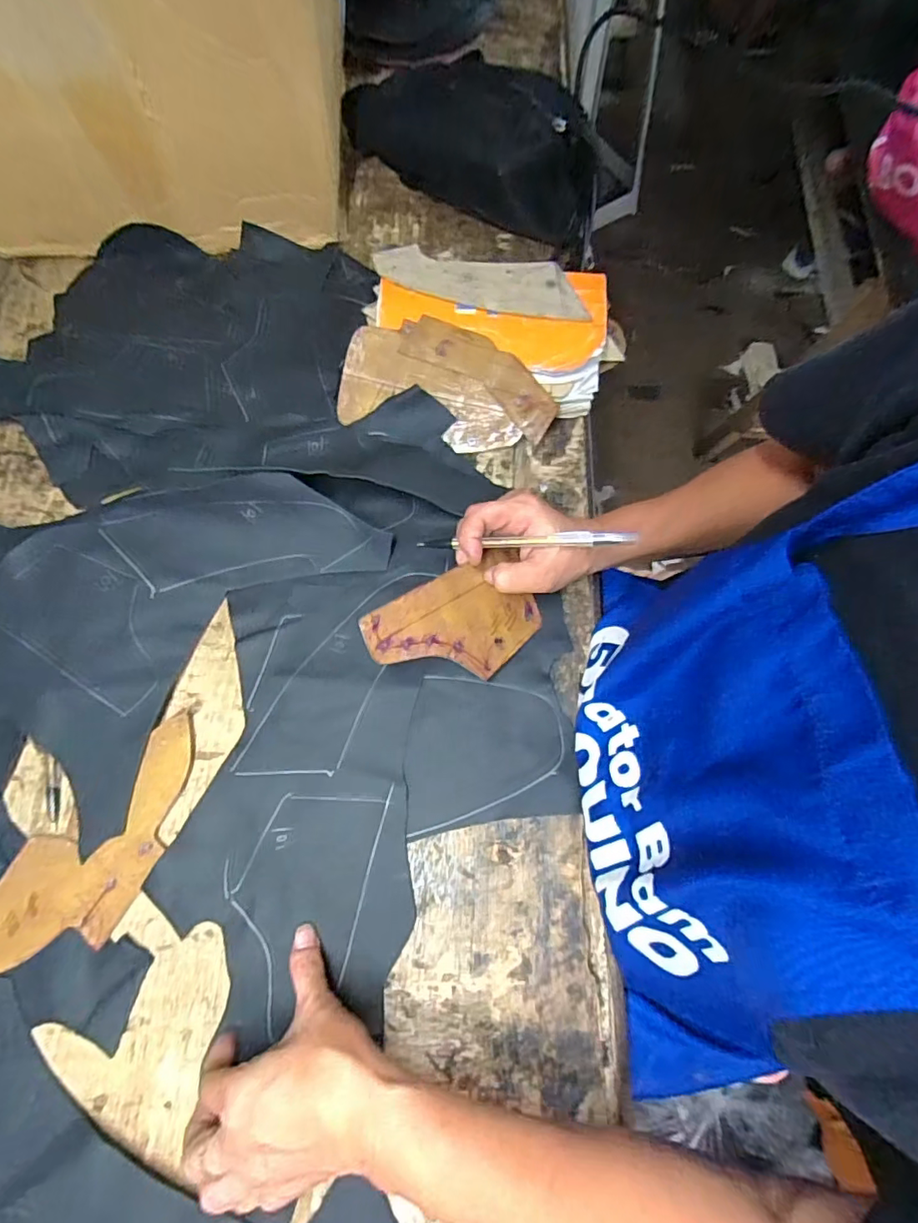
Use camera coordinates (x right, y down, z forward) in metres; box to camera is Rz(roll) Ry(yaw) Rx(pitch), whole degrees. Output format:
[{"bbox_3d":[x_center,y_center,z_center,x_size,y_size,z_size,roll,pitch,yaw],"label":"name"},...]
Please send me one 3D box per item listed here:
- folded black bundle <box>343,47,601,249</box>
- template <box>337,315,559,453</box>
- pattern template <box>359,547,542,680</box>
[{"bbox_3d":[0.010,-0.487,0.557,0.267,0.132,0.072,11,71,1],"label":"folded black bundle"},{"bbox_3d":[-0.009,-0.198,0.468,0.183,0.007,0.097,14,98,2],"label":"template"},{"bbox_3d":[0.001,0.011,0.386,0.132,0.004,0.079,-32,99,-31],"label":"pattern template"}]

